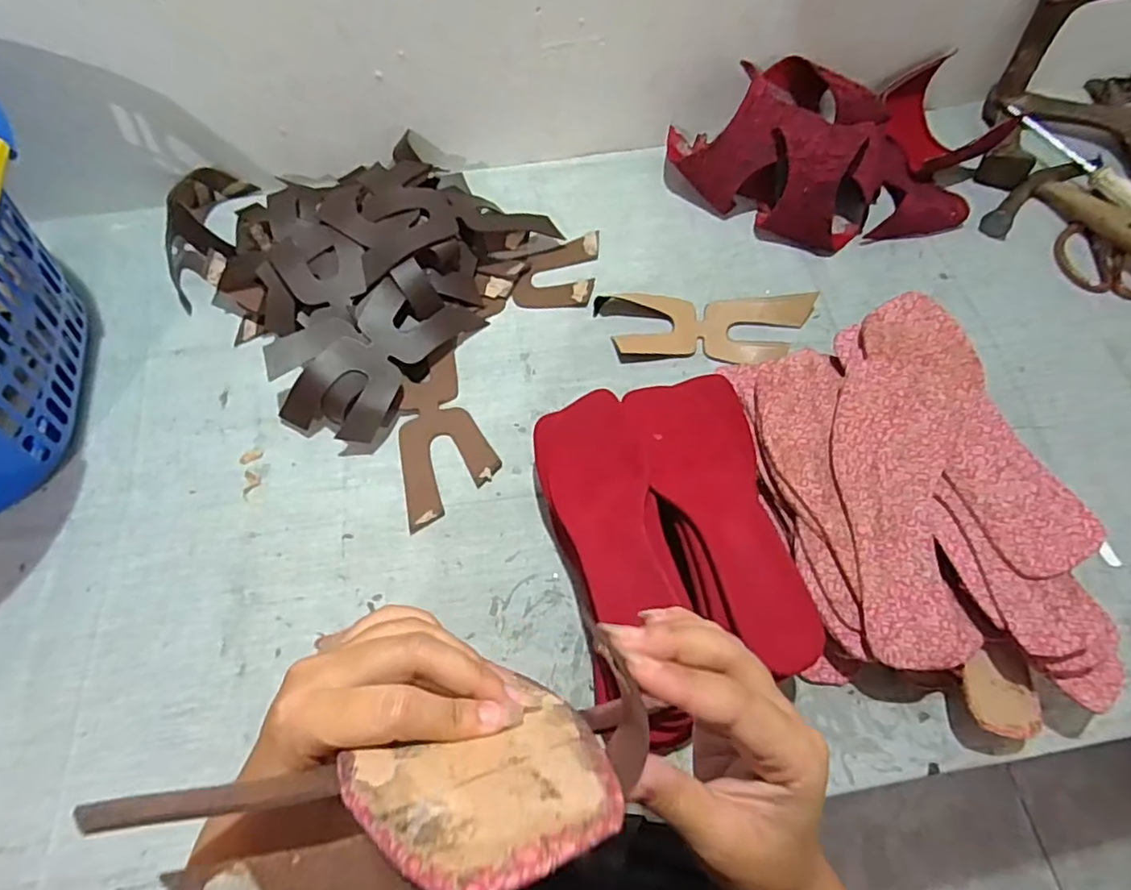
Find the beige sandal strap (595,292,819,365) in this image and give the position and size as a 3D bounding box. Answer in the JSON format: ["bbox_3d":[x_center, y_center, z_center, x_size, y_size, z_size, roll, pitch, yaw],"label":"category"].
[{"bbox_3d":[0.138,-0.119,0.609,0.211,0.018,0.074,2,64,1],"label":"beige sandal strap"}]

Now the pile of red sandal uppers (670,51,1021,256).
[{"bbox_3d":[0.290,-0.315,0.666,0.315,0.104,0.191,-12,64,-6],"label":"pile of red sandal uppers"}]

